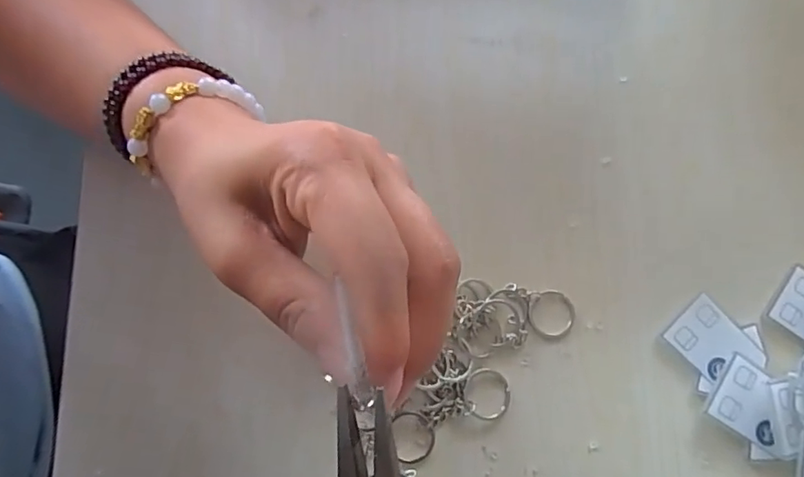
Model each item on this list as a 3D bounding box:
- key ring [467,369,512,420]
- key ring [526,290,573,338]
[{"bbox_3d":[0.044,0.078,0.276,0.022,0.005,0.025,-7,78,-2],"label":"key ring"},{"bbox_3d":[0.078,0.039,0.288,0.026,0.004,0.025,1,77,-3],"label":"key ring"}]

